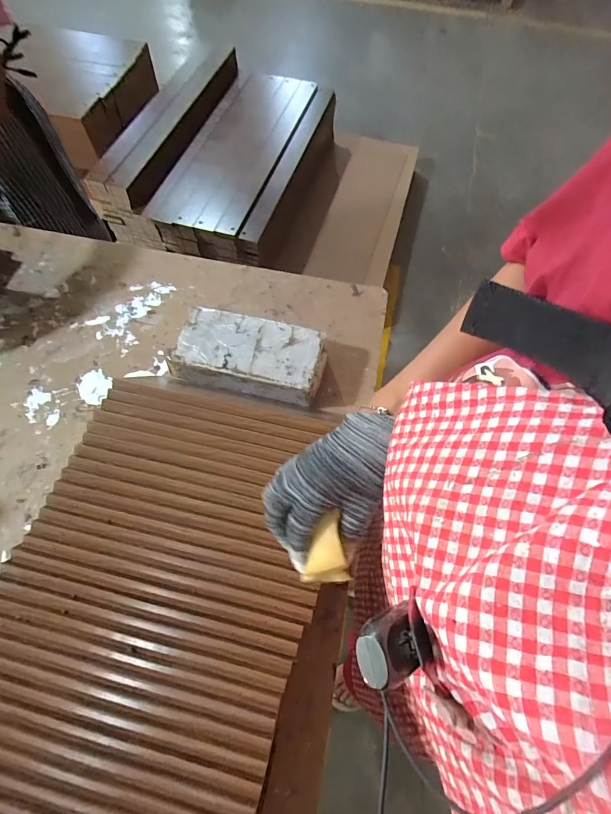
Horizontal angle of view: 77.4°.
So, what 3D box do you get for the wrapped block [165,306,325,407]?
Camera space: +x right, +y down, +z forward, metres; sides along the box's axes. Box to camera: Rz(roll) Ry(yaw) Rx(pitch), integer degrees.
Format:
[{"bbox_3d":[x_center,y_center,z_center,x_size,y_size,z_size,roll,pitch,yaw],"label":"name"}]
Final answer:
[{"bbox_3d":[-0.077,-0.071,0.543,0.202,0.054,0.094,12,60,6],"label":"wrapped block"}]

